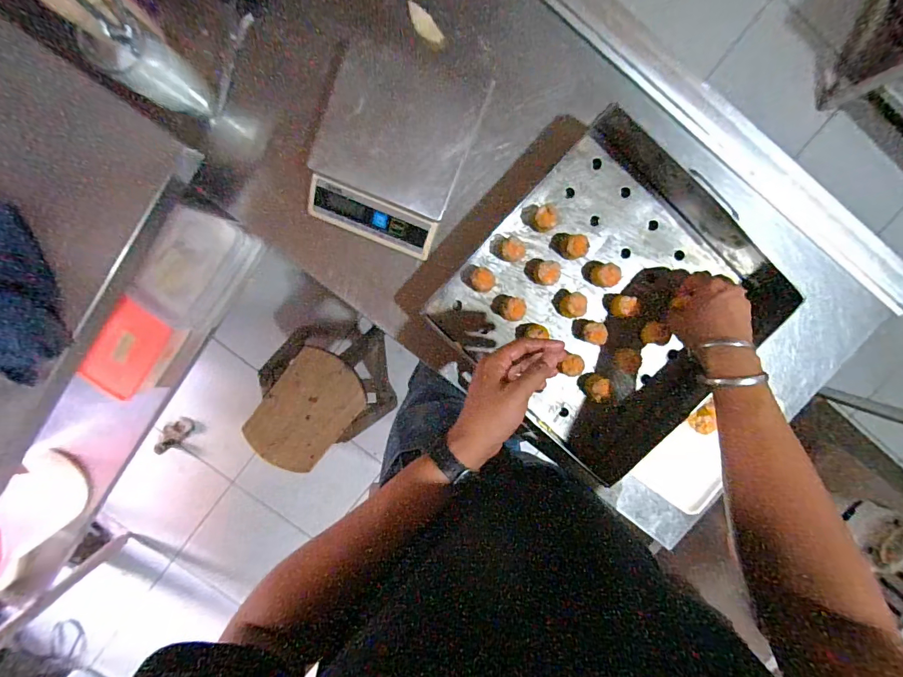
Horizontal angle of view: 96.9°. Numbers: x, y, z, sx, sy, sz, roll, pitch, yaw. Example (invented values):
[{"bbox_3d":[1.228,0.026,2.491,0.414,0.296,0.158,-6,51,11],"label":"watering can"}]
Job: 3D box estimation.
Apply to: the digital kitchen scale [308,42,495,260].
[{"bbox_3d":[-0.073,-0.247,0.524,0.186,0.059,0.241,21,98,-4],"label":"digital kitchen scale"}]

